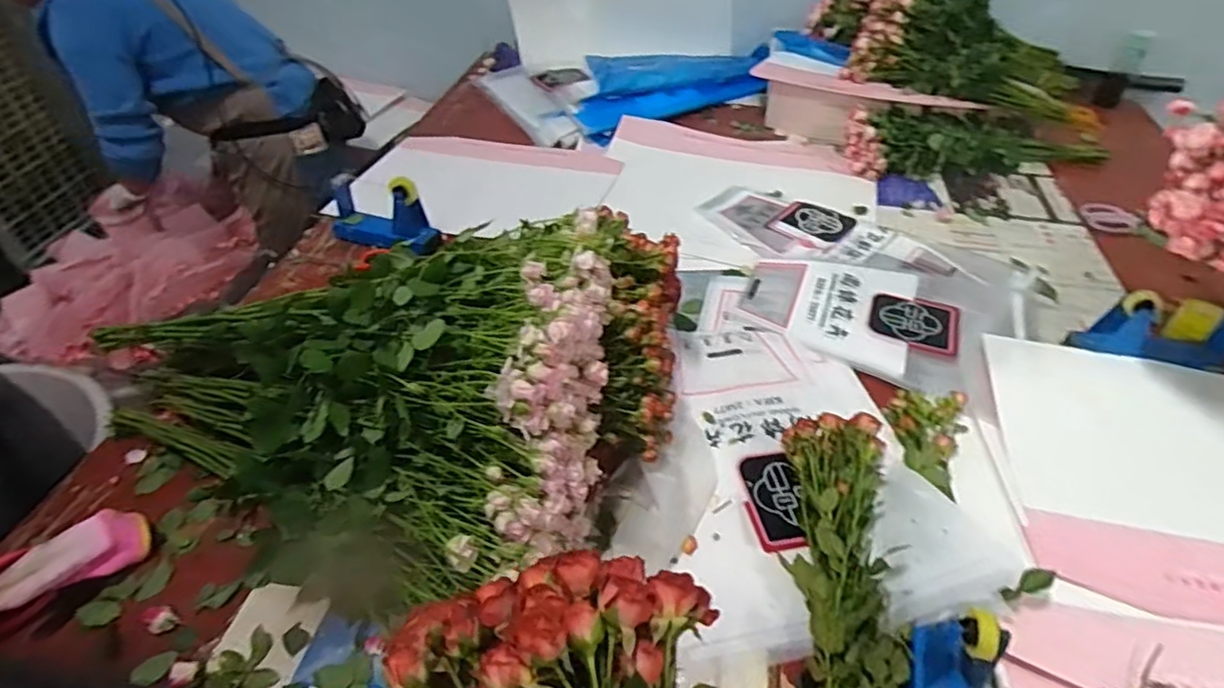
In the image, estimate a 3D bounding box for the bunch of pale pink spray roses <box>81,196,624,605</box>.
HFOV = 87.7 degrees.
[{"bbox_3d":[-0.310,0.103,0.753,0.649,0.175,0.394,-14,75,20],"label":"bunch of pale pink spray roses"}]

